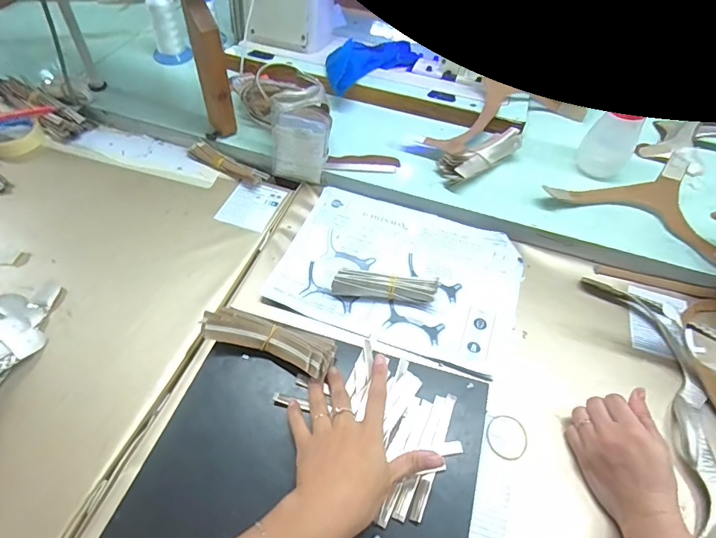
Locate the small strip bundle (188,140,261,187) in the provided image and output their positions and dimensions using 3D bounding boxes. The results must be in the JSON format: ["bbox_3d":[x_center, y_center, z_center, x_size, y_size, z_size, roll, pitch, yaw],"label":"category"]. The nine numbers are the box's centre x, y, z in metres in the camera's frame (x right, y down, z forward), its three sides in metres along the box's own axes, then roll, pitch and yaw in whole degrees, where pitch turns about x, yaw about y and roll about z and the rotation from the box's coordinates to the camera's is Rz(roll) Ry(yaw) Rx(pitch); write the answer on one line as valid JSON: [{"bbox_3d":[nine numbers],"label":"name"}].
[{"bbox_3d":[-0.206,-0.163,0.665,0.135,0.027,0.022,29,60,18],"label":"small strip bundle"}]

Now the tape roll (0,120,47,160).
[{"bbox_3d":[-0.551,-0.210,0.686,0.082,0.025,0.085,0,55,0],"label":"tape roll"}]

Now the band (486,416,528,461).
[{"bbox_3d":[0.156,0.174,0.450,0.041,0.004,0.046,26,59,17],"label":"band"}]

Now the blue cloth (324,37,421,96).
[{"bbox_3d":[0.025,-0.383,0.785,0.237,0.045,0.095,-35,62,-22],"label":"blue cloth"}]

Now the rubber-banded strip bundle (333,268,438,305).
[{"bbox_3d":[0.035,0.019,0.543,0.129,0.033,0.033,5,55,3],"label":"rubber-banded strip bundle"}]

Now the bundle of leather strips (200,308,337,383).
[{"bbox_3d":[-0.094,0.073,0.459,0.142,0.028,0.043,17,54,9],"label":"bundle of leather strips"}]

